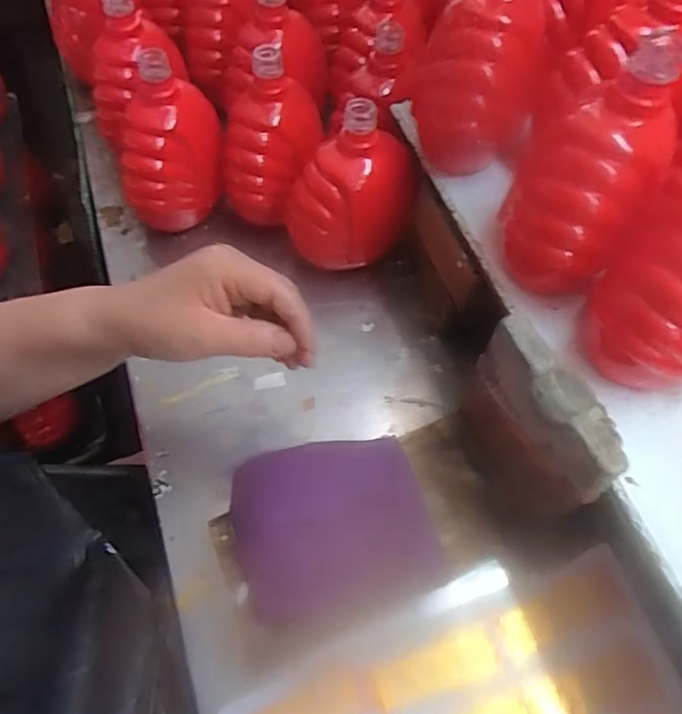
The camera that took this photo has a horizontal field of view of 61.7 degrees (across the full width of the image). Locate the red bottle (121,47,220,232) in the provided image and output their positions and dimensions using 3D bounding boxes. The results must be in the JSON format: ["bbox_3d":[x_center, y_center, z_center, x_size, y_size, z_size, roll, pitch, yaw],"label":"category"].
[{"bbox_3d":[-0.169,-0.210,0.561,0.097,0.148,0.105,-10,61,-8],"label":"red bottle"}]

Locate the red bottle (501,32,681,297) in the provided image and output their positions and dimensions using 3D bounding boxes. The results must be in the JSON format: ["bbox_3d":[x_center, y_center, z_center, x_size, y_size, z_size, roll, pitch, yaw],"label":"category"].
[{"bbox_3d":[0.161,-0.118,0.376,0.088,0.151,0.089,25,65,13],"label":"red bottle"}]

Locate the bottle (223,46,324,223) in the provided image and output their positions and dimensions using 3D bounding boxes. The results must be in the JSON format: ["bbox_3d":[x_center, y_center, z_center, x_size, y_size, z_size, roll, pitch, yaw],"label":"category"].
[{"bbox_3d":[-0.068,-0.216,0.563,0.093,0.147,0.090,-1,60,-3],"label":"bottle"}]

